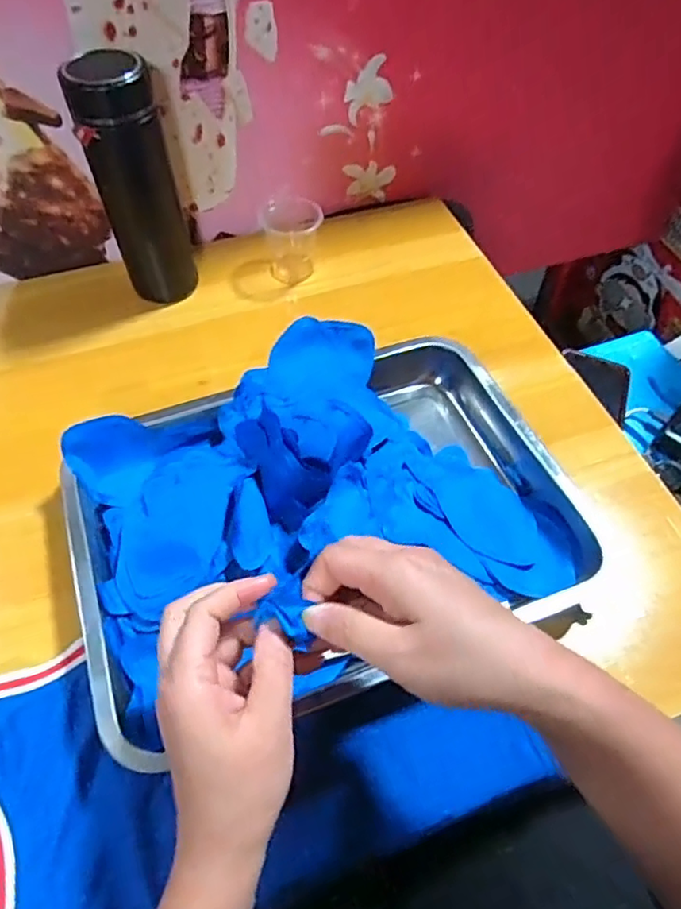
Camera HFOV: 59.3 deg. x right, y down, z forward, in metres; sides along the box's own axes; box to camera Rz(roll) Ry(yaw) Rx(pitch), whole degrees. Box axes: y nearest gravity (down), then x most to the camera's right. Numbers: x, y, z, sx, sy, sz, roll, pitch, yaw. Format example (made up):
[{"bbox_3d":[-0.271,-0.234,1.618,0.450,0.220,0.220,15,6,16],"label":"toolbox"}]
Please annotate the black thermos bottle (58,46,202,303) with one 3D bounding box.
[{"bbox_3d":[-0.190,-0.246,0.567,0.073,0.213,0.064,-14,57,-11],"label":"black thermos bottle"}]

